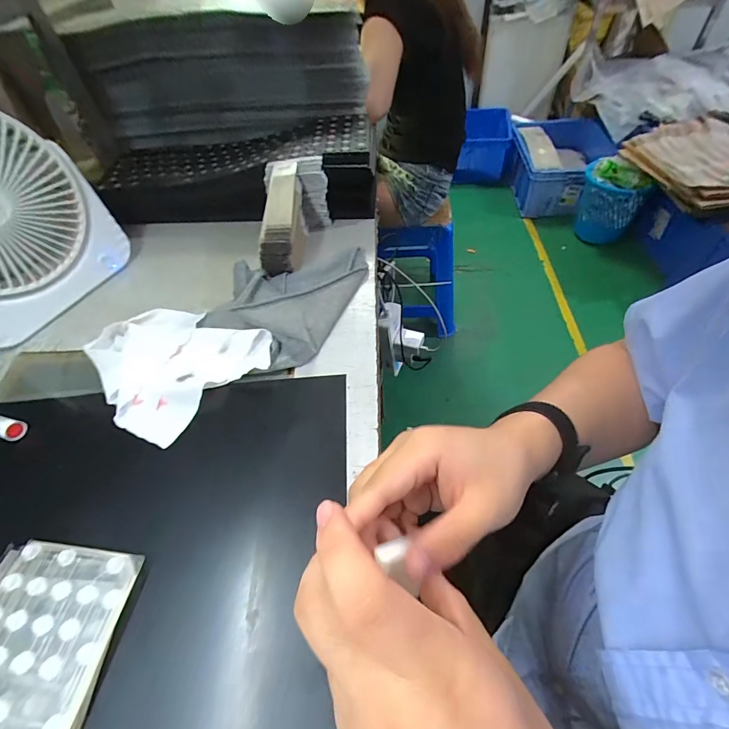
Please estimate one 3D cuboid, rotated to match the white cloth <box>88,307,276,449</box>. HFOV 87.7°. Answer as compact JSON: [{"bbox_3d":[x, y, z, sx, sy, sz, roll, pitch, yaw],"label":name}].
[{"bbox_3d":[-0.183,-0.013,0.368,0.139,0.016,0.155,-37,61,-24],"label":"white cloth"}]

